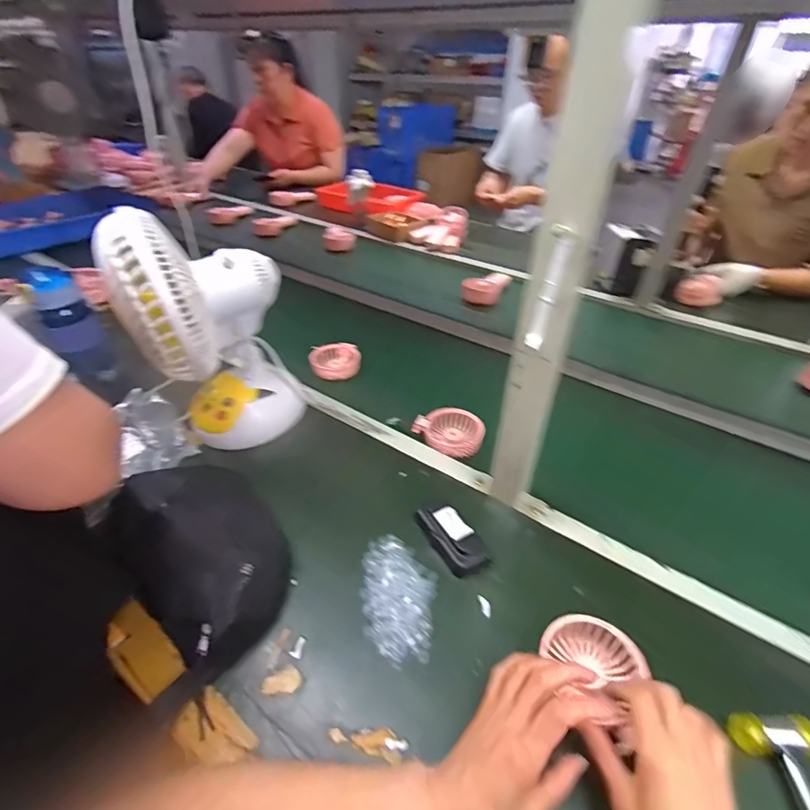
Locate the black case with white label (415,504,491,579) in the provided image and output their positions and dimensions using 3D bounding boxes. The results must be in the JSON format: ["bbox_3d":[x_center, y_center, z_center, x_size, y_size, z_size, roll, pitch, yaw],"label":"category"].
[{"bbox_3d":[0.056,0.155,0.536,0.048,0.026,0.096,-16,41,-19],"label":"black case with white label"}]

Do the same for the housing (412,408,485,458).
[{"bbox_3d":[0.075,0.043,0.720,0.089,0.029,0.094,-29,46,-32],"label":"housing"}]

